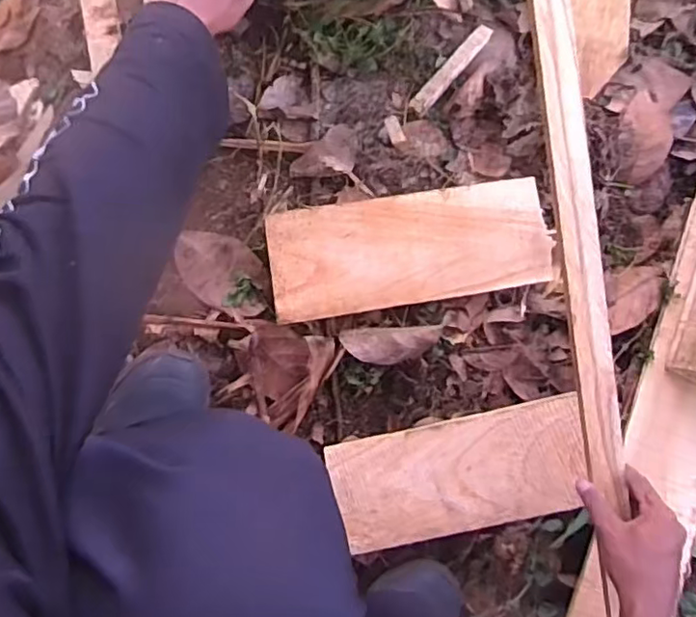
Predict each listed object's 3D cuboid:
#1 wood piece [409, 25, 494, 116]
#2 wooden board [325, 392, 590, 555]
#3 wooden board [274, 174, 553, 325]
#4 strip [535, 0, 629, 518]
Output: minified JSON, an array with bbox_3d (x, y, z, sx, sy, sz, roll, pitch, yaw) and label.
[{"bbox_3d":[0.115,-0.266,0.668,0.019,0.009,0.121,41,83,-5],"label":"wood piece"},{"bbox_3d":[0.124,0.182,0.660,0.269,0.011,0.120,-12,89,1],"label":"wooden board"},{"bbox_3d":[0.072,-0.067,0.668,0.311,0.016,0.117,-10,90,-9],"label":"wooden board"},{"bbox_3d":[0.217,-0.096,0.566,0.039,0.016,0.566,-10,96,-6],"label":"strip"}]

